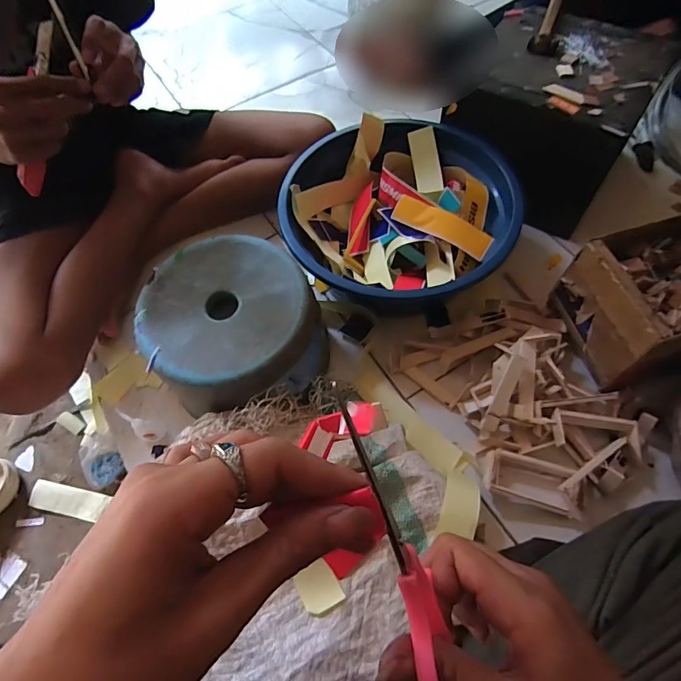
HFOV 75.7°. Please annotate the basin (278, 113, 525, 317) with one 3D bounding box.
[{"bbox_3d":[0.091,-0.194,0.725,0.345,0.148,0.320,-1,62,3],"label":"basin"}]

